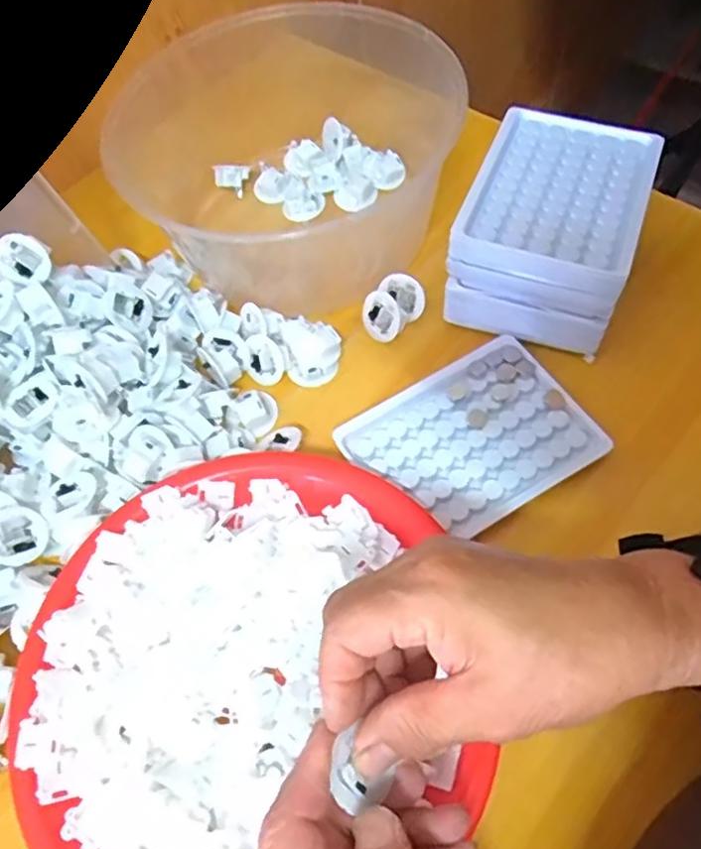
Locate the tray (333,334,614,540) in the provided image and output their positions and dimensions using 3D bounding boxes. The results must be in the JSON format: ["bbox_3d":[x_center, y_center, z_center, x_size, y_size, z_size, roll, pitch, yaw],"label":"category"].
[{"bbox_3d":[0.069,0.008,0.379,0.125,0.012,0.097,-29,62,-10],"label":"tray"}]

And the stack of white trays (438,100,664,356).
[{"bbox_3d":[0.126,-0.127,0.409,0.100,0.059,0.135,18,63,11],"label":"stack of white trays"}]

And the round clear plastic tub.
[{"bbox_3d":[-0.029,-0.177,0.464,0.178,0.113,0.206,25,67,19],"label":"round clear plastic tub"}]

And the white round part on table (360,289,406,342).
[{"bbox_3d":[0.021,-0.072,0.431,0.028,0.011,0.032,-45,76,28],"label":"white round part on table"}]

